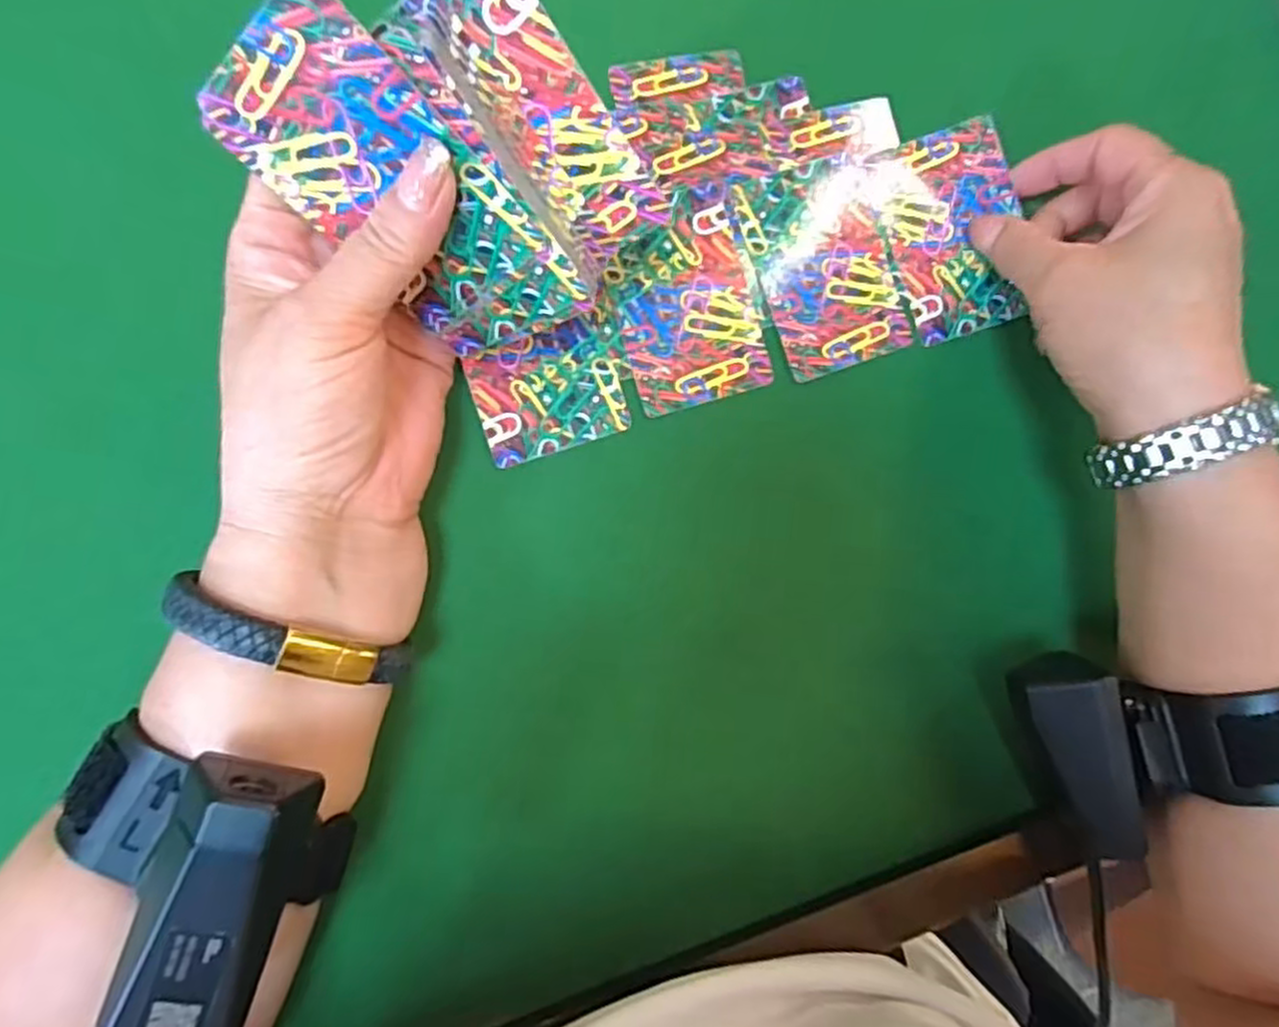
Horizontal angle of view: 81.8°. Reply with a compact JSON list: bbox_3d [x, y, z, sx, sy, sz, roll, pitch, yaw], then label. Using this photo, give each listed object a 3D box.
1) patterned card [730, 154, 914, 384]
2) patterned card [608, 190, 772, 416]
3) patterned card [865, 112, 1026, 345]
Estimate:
[{"bbox_3d":[0.079,-0.105,0.312,0.059,0.004,0.087,-19,89,-9],"label":"patterned card"},{"bbox_3d":[0.020,-0.087,0.303,0.059,0.004,0.083,-16,89,-9],"label":"patterned card"},{"bbox_3d":[0.135,-0.121,0.318,0.057,0.007,0.087,-17,91,-1],"label":"patterned card"}]

